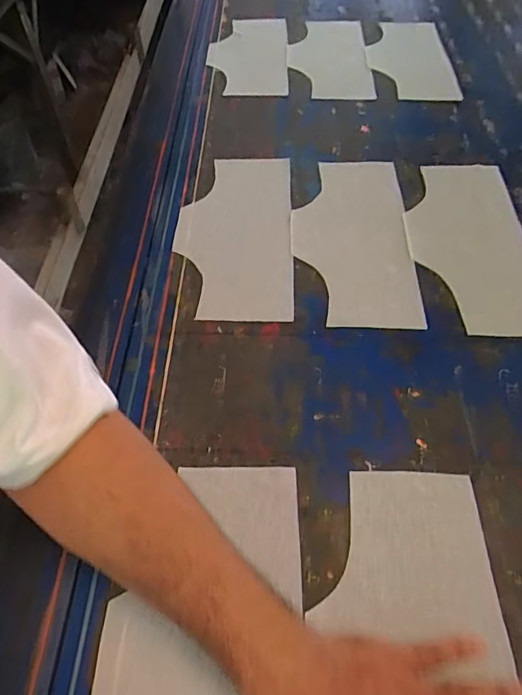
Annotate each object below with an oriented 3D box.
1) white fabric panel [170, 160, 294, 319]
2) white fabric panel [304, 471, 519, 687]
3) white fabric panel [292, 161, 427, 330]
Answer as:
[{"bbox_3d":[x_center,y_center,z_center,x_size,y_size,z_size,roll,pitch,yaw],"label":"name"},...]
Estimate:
[{"bbox_3d":[-0.034,-0.152,0.621,0.148,0.010,0.303,0,56,1],"label":"white fabric panel"},{"bbox_3d":[0.118,0.239,0.343,0.138,0.008,0.299,1,56,-1],"label":"white fabric panel"},{"bbox_3d":[0.117,-0.148,0.612,0.143,0.010,0.301,0,55,2],"label":"white fabric panel"}]

